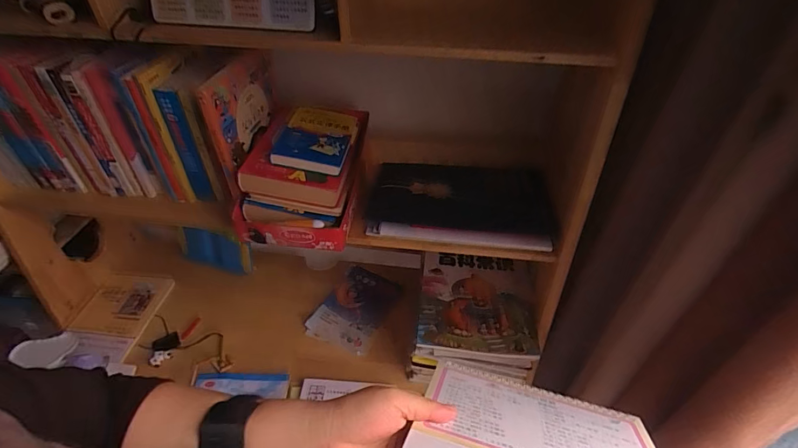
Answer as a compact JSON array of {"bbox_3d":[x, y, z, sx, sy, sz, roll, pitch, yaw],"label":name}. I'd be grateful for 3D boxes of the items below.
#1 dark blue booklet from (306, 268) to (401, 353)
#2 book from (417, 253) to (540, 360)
[{"bbox_3d":[-0.099,0.197,0.941,0.154,0.014,0.208,21,49,17],"label":"dark blue booklet"},{"bbox_3d":[0.149,0.149,0.766,0.212,0.018,0.221,4,42,5],"label":"book"}]

